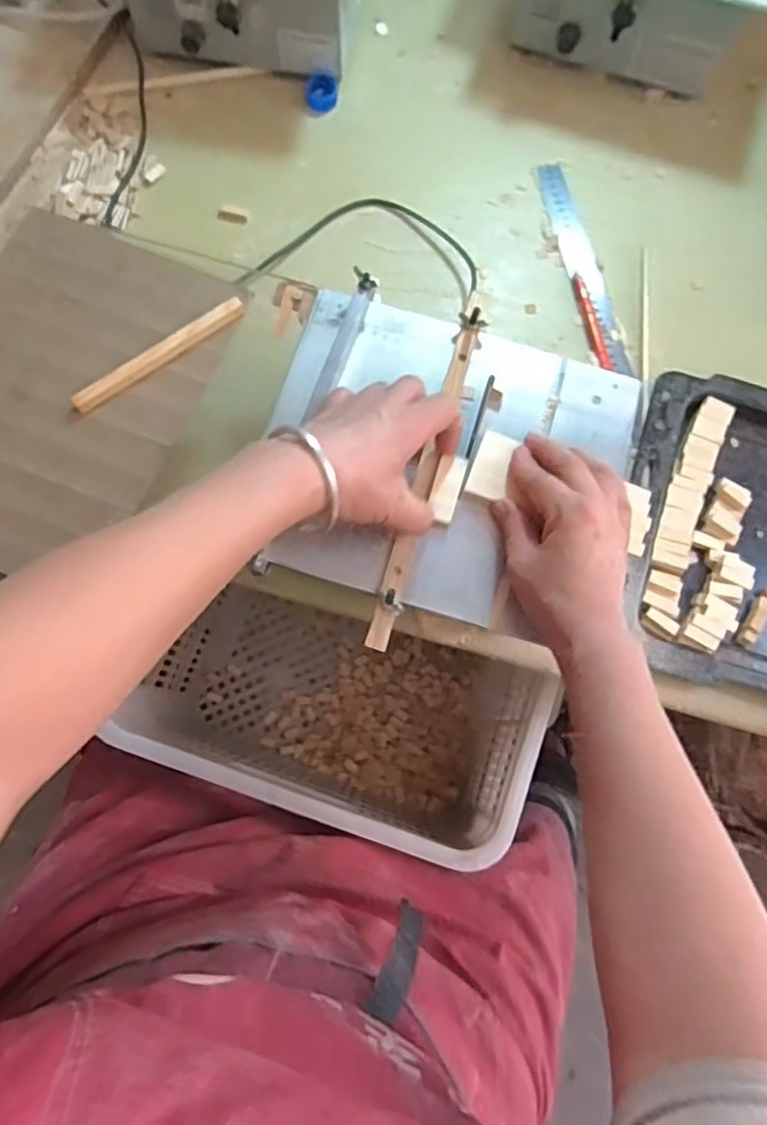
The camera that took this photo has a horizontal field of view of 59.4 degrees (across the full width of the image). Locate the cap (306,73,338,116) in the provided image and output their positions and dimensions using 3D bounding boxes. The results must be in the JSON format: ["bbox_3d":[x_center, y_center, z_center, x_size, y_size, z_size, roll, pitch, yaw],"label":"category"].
[{"bbox_3d":[-0.063,-0.486,0.698,0.032,0.012,0.040,-2,76,-1],"label":"cap"}]

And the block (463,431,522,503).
[{"bbox_3d":[0.082,-0.072,0.499,0.029,0.004,0.051,22,77,5],"label":"block"}]

